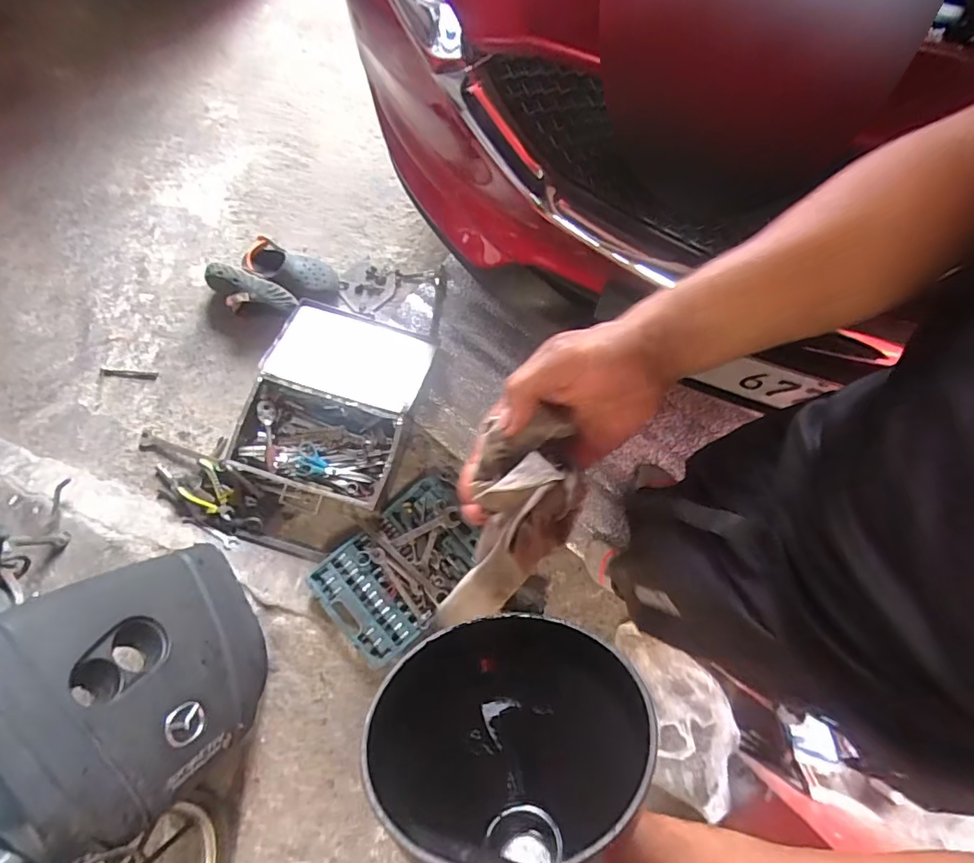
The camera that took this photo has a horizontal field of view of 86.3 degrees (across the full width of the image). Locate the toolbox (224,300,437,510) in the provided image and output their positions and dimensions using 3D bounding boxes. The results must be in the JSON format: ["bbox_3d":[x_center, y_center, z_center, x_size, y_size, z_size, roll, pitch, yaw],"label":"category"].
[{"bbox_3d":[-0.390,-0.080,1.317,0.404,0.107,0.494,17,78,2],"label":"toolbox"}]

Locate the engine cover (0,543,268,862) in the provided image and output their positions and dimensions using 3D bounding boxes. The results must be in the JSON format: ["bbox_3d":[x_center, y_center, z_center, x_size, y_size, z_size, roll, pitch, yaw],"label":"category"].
[{"bbox_3d":[-0.673,0.484,0.986,0.148,0.544,0.419,-31,88,18],"label":"engine cover"}]

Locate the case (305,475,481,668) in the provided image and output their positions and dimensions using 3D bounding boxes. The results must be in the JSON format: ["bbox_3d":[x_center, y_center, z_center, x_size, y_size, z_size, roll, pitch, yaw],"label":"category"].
[{"bbox_3d":[-0.195,0.320,1.250,0.381,0.051,0.266,-42,82,-9],"label":"case"}]

